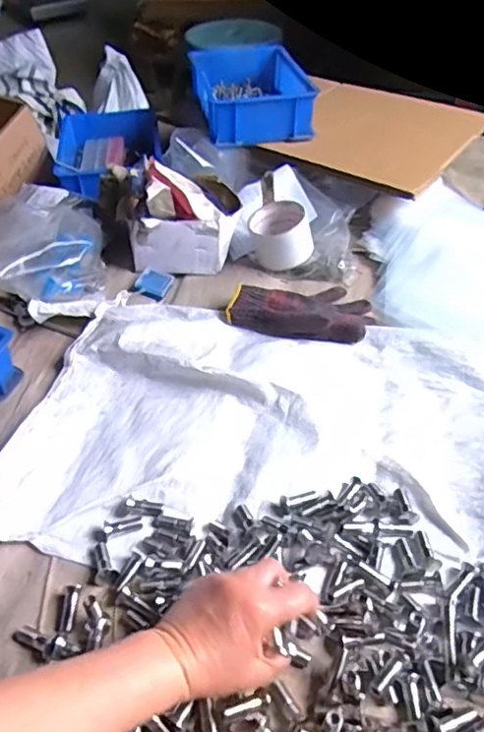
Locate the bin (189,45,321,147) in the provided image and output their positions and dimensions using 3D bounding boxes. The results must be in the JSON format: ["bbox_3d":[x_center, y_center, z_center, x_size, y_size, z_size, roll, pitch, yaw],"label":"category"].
[{"bbox_3d":[0.016,-0.466,0.998,0.176,0.069,0.258,-8,45,-6],"label":"bin"}]

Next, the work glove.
[{"bbox_3d":[0.075,-0.081,0.739,0.172,0.032,0.111,9,44,11],"label":"work glove"}]

